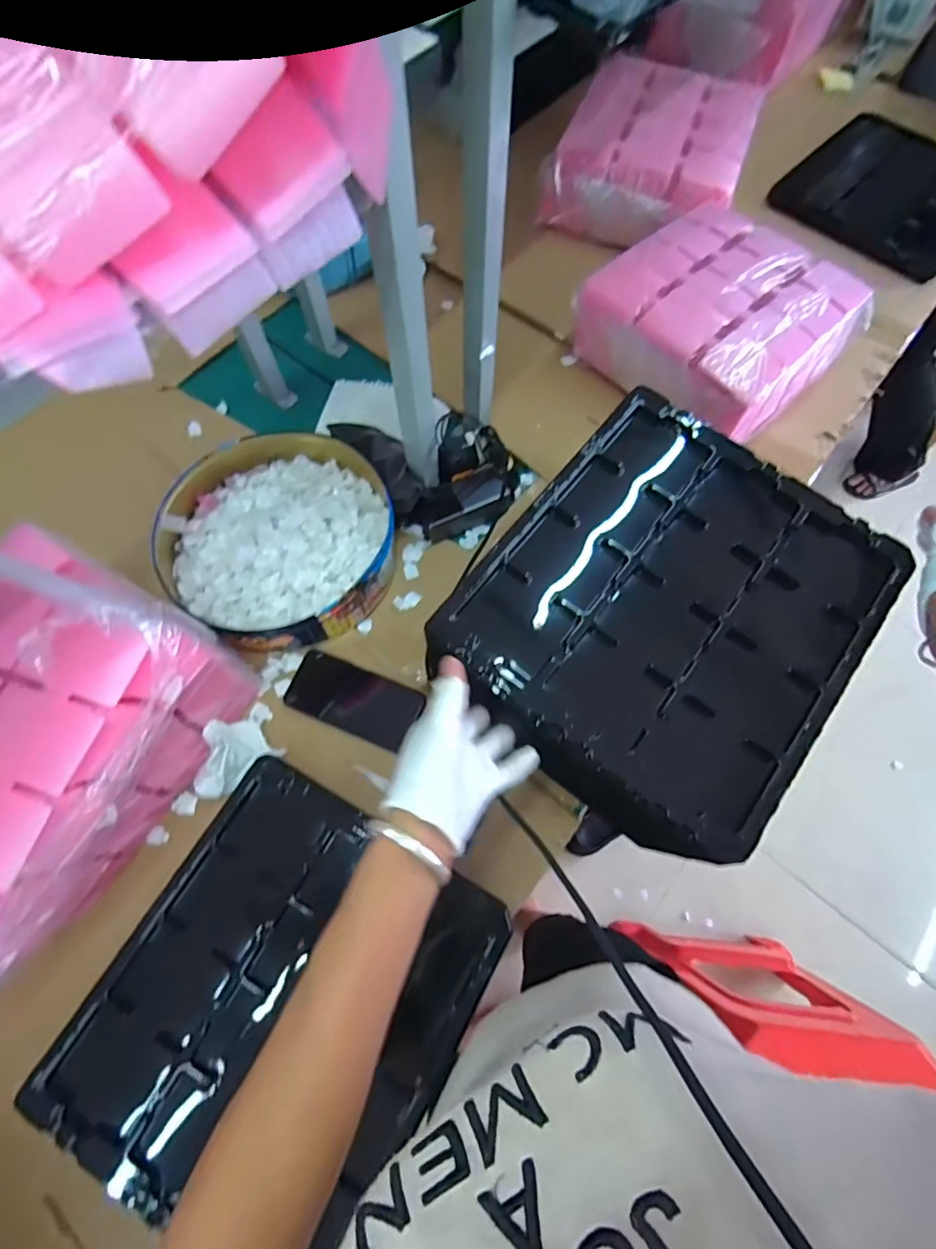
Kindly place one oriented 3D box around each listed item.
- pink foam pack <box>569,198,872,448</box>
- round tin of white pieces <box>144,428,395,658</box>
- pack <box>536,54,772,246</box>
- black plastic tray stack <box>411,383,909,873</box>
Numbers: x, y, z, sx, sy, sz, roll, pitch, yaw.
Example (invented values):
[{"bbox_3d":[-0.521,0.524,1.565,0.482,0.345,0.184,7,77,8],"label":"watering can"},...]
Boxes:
[{"bbox_3d":[0.380,-0.457,0.812,0.325,0.126,0.301,-37,74,-14],"label":"pink foam pack"},{"bbox_3d":[-0.251,-0.117,0.723,0.295,0.070,0.293,0,69,0],"label":"round tin of white pieces"},{"bbox_3d":[0.330,-0.835,0.957,0.295,0.128,0.331,24,71,8],"label":"pack"},{"bbox_3d":[0.190,-0.017,0.520,0.332,0.034,0.396,37,73,13],"label":"black plastic tray stack"}]

